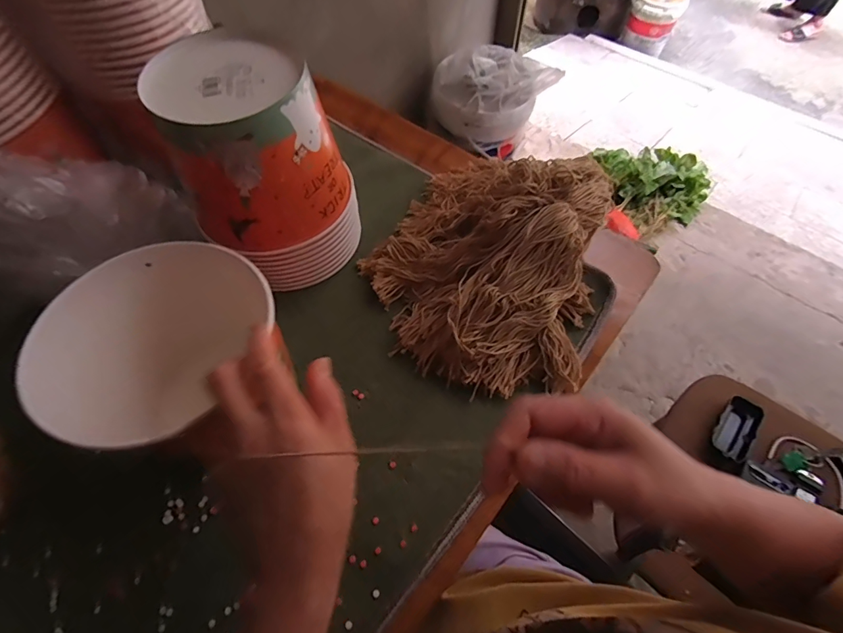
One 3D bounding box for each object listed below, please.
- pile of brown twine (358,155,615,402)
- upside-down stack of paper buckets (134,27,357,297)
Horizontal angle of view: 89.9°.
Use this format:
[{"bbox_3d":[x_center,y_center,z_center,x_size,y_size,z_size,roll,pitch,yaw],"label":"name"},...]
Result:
[{"bbox_3d":[0.067,-0.078,0.447,0.243,0.089,0.287,16,61,8],"label":"pile of brown twine"},{"bbox_3d":[-0.147,-0.138,0.415,0.130,0.185,0.138,37,66,18],"label":"upside-down stack of paper buckets"}]

